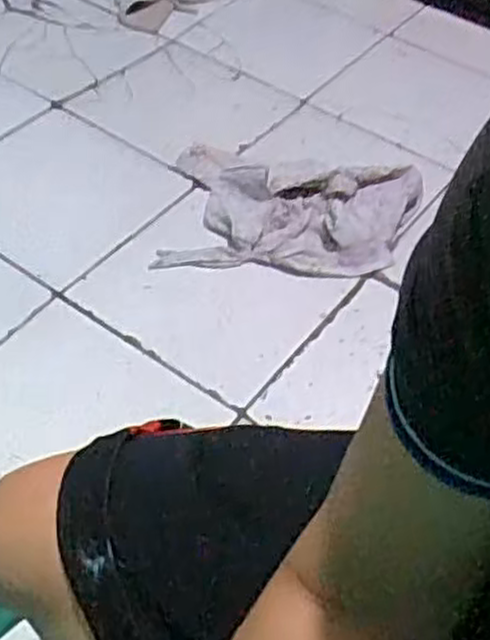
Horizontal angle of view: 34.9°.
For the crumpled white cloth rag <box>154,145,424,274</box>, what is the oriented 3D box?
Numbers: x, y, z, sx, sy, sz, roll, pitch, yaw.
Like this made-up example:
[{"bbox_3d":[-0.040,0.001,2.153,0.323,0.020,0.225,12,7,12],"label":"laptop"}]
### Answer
[{"bbox_3d":[0.076,-0.163,1.151,0.361,0.027,0.262,6,50,0],"label":"crumpled white cloth rag"}]

